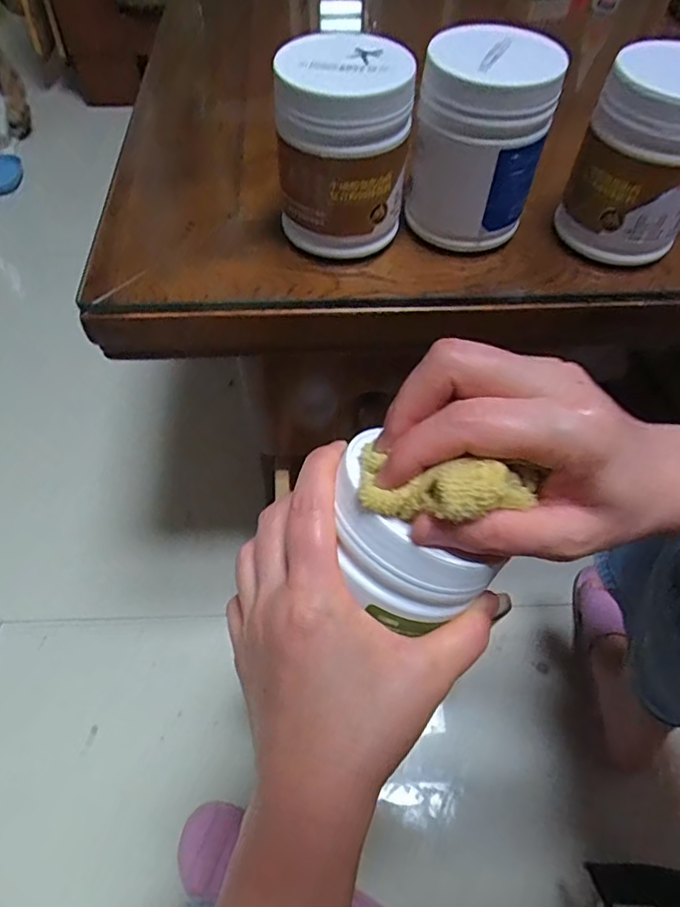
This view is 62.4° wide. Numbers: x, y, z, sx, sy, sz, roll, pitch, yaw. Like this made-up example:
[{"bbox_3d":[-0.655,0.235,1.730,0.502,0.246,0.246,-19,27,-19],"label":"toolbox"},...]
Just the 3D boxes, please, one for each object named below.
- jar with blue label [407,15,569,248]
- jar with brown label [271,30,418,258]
[{"bbox_3d":[0.097,-0.217,0.387,0.082,0.127,0.086,1,56,-1],"label":"jar with blue label"},{"bbox_3d":[0.005,-0.205,0.384,0.090,0.113,0.077,3,56,0],"label":"jar with brown label"}]

